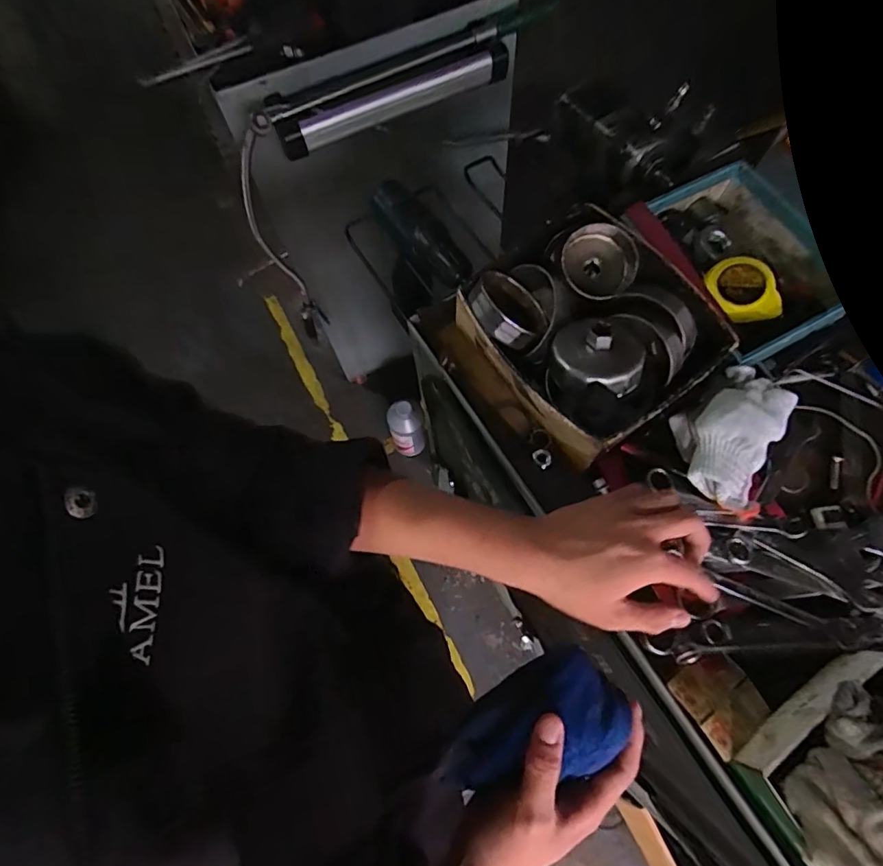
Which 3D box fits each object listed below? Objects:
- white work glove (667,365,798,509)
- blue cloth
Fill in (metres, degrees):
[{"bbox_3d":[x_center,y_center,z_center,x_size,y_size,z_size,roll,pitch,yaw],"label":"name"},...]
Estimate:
[{"bbox_3d":[0.258,-0.003,0.452,0.081,0.052,0.107,37,74,14],"label":"white work glove"},{"bbox_3d":[0.060,0.203,0.350,0.126,0.032,0.070,-27,70,7],"label":"blue cloth"}]

